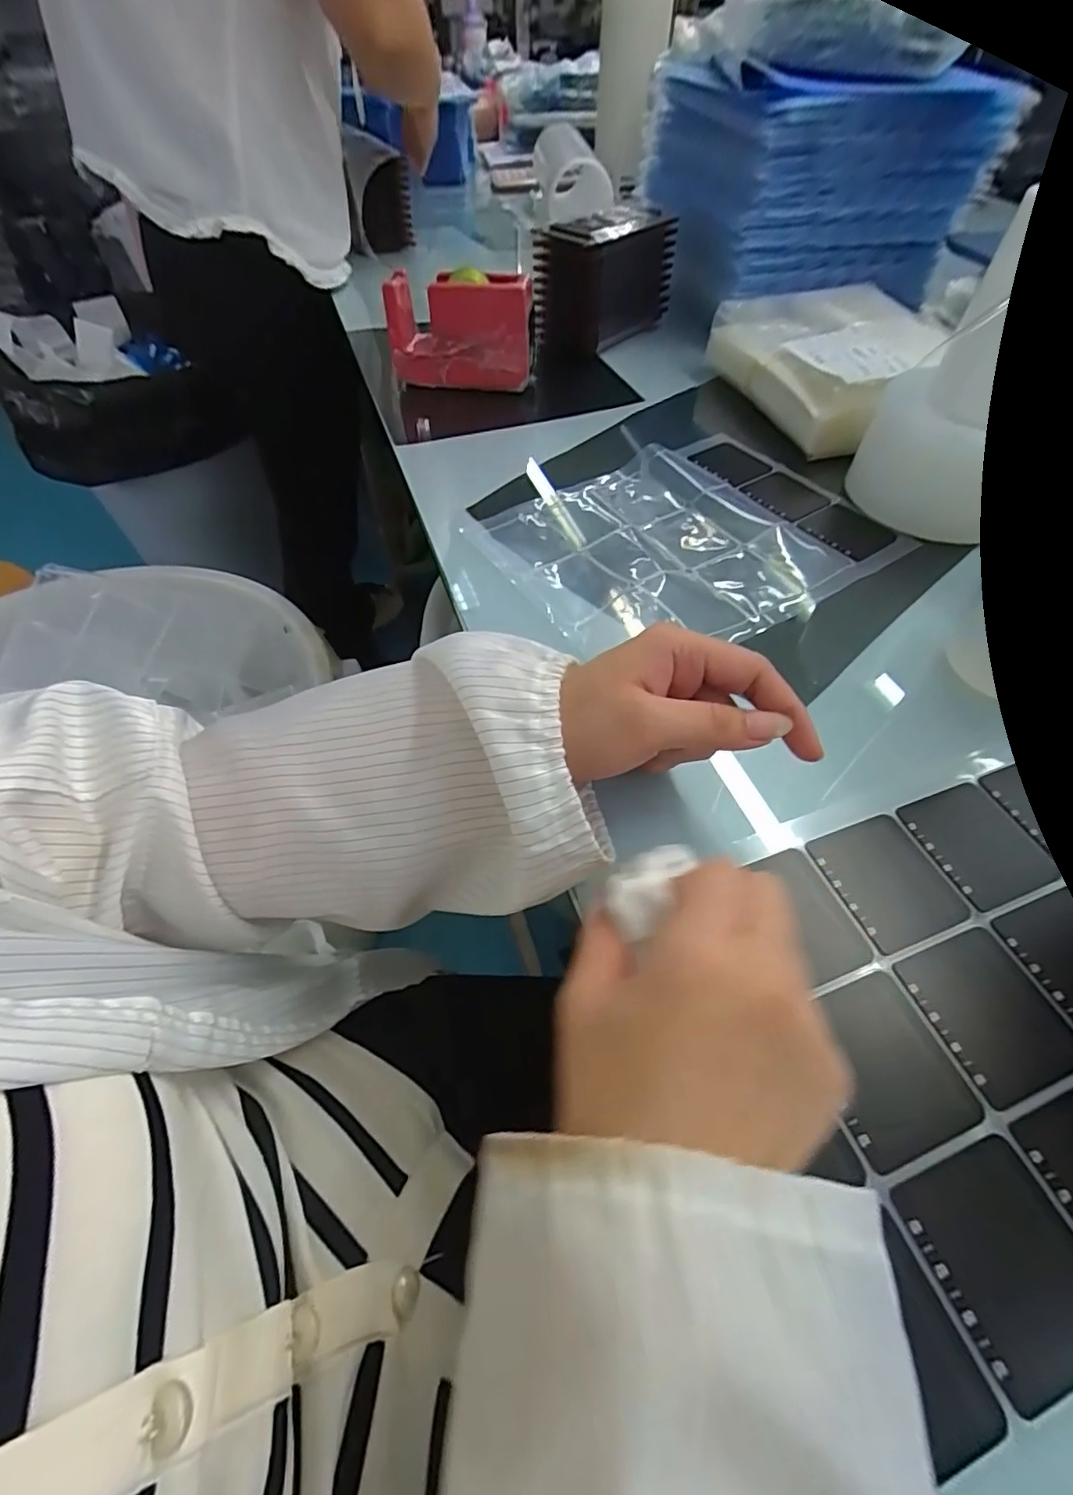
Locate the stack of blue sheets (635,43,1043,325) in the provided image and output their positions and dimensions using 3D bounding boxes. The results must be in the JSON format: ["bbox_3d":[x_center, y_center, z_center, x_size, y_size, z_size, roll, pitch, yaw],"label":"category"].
[{"bbox_3d":[0.259,-0.606,0.606,0.248,0.143,0.292,-15,56,-13],"label":"stack of blue sheets"}]

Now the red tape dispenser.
[{"bbox_3d":[-0.073,-0.390,0.535,0.139,0.086,0.042,7,54,4],"label":"red tape dispenser"}]

